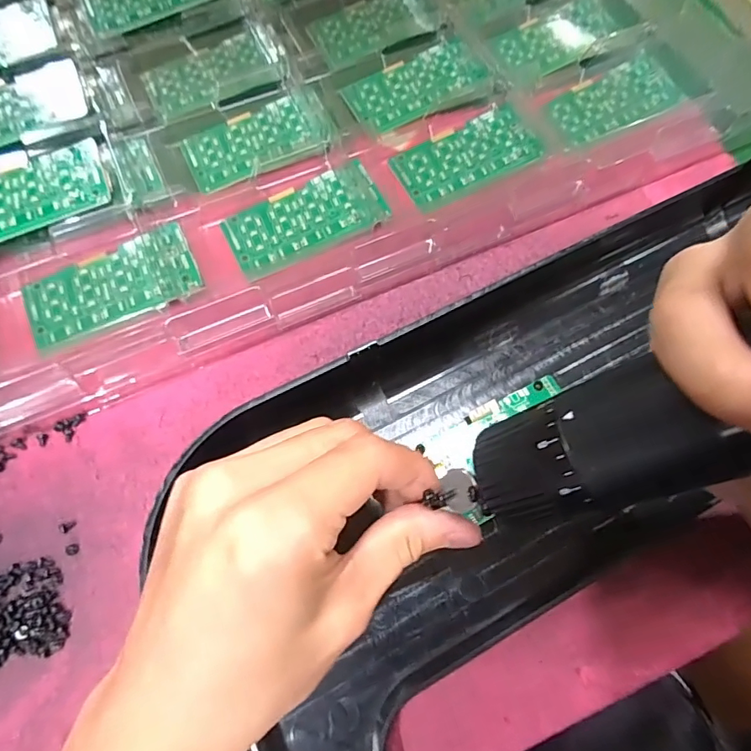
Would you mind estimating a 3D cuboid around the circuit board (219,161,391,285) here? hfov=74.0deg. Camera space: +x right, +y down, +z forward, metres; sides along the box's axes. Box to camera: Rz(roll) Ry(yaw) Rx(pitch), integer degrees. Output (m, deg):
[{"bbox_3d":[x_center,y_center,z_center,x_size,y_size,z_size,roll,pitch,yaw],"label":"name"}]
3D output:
[{"bbox_3d":[-0.042,-0.094,0.297,0.092,0.008,0.047,-25,75,-10],"label":"circuit board"}]

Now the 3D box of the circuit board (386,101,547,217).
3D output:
[{"bbox_3d":[0.058,-0.138,0.315,0.087,0.008,0.049,-23,74,-10],"label":"circuit board"}]

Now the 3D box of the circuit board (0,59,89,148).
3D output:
[{"bbox_3d":[-0.229,-0.165,0.308,0.093,0.005,0.057,-25,75,-10],"label":"circuit board"}]

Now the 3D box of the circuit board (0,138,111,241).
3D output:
[{"bbox_3d":[-0.201,-0.102,0.284,0.093,0.010,0.049,-23,74,-10],"label":"circuit board"}]

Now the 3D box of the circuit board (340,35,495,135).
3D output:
[{"bbox_3d":[0.030,-0.199,0.340,0.097,0.009,0.046,-26,75,-10],"label":"circuit board"}]

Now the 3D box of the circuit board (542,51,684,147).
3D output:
[{"bbox_3d":[0.159,-0.185,0.337,0.085,0.004,0.044,-26,73,-2],"label":"circuit board"}]

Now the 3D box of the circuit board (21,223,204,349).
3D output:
[{"bbox_3d":[-0.148,-0.052,0.278,0.093,0.005,0.045,-20,74,-9],"label":"circuit board"}]

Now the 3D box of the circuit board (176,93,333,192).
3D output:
[{"bbox_3d":[-0.074,-0.150,0.318,0.092,0.004,0.048,-23,74,-6],"label":"circuit board"}]

